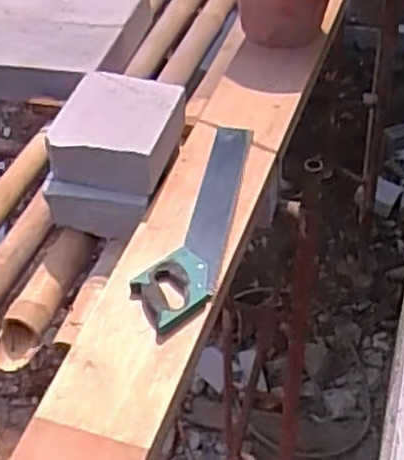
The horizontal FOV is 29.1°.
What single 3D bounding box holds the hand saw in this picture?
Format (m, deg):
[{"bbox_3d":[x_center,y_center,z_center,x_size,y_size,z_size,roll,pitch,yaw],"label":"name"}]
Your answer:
[{"bbox_3d":[-0.003,-0.023,1.311,0.111,0.026,0.469,7,44,12],"label":"hand saw"}]

